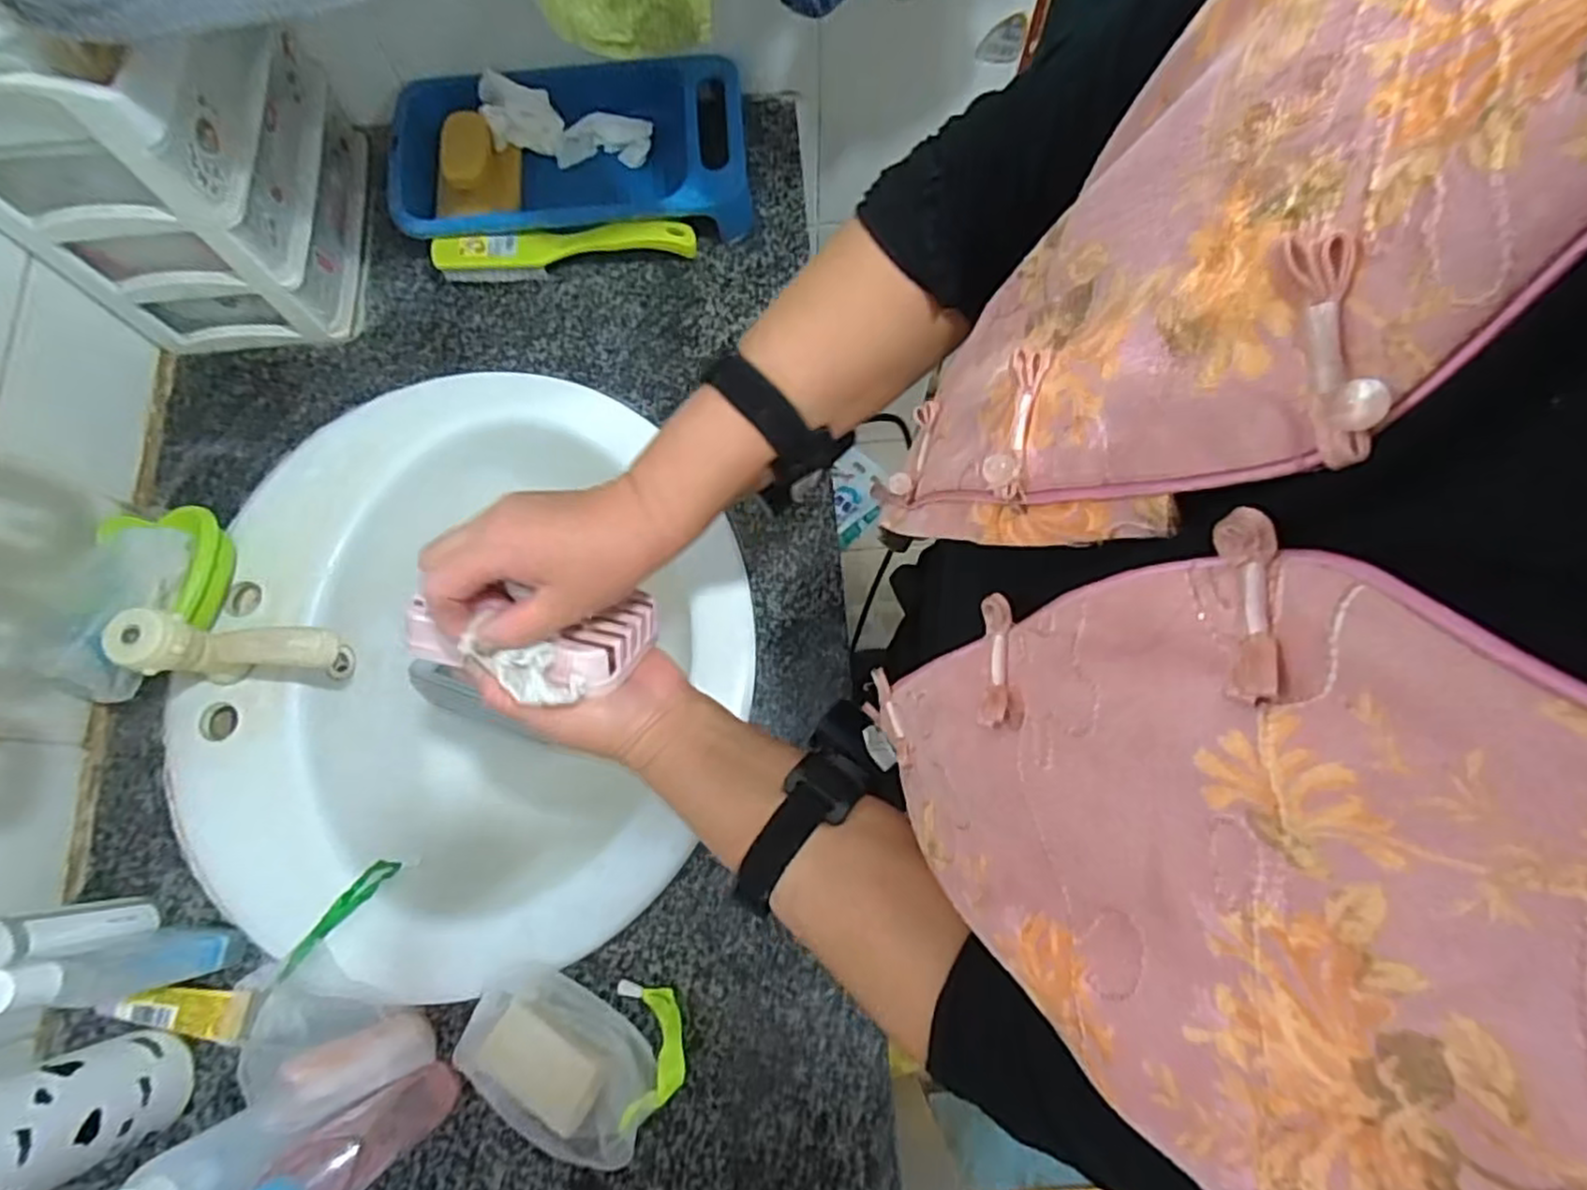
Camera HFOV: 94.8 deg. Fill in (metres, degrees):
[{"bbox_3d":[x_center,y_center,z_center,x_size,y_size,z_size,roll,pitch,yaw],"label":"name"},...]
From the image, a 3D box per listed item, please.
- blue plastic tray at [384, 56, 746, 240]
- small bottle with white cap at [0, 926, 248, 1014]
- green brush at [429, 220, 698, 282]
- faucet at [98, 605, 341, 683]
[{"bbox_3d":[-0.202,-0.403,0.680,0.314,0.059,0.190,-5,73,0],"label":"blue plastic tray"},{"bbox_3d":[-0.419,0.233,0.456,0.057,0.141,0.027,-2,73,1],"label":"small bottle with white cap"},{"bbox_3d":[-0.205,-0.313,0.663,0.228,0.038,0.026,-8,73,-1],"label":"green brush"},{"bbox_3d":[-0.390,0.043,0.527,0.121,0.106,0.047,8,74,4],"label":"faucet"}]

